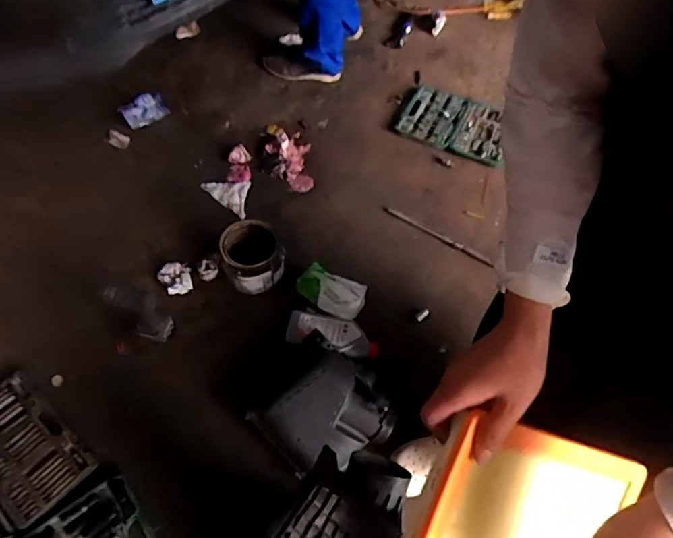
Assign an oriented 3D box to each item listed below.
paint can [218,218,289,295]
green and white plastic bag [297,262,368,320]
[{"bbox_3d":[-0.226,-0.034,1.337,0.155,0.138,0.148,0,58,0],"label":"paint can"},{"bbox_3d":[-0.018,0.072,1.344,0.190,0.081,0.116,25,62,15],"label":"green and white plastic bag"}]

